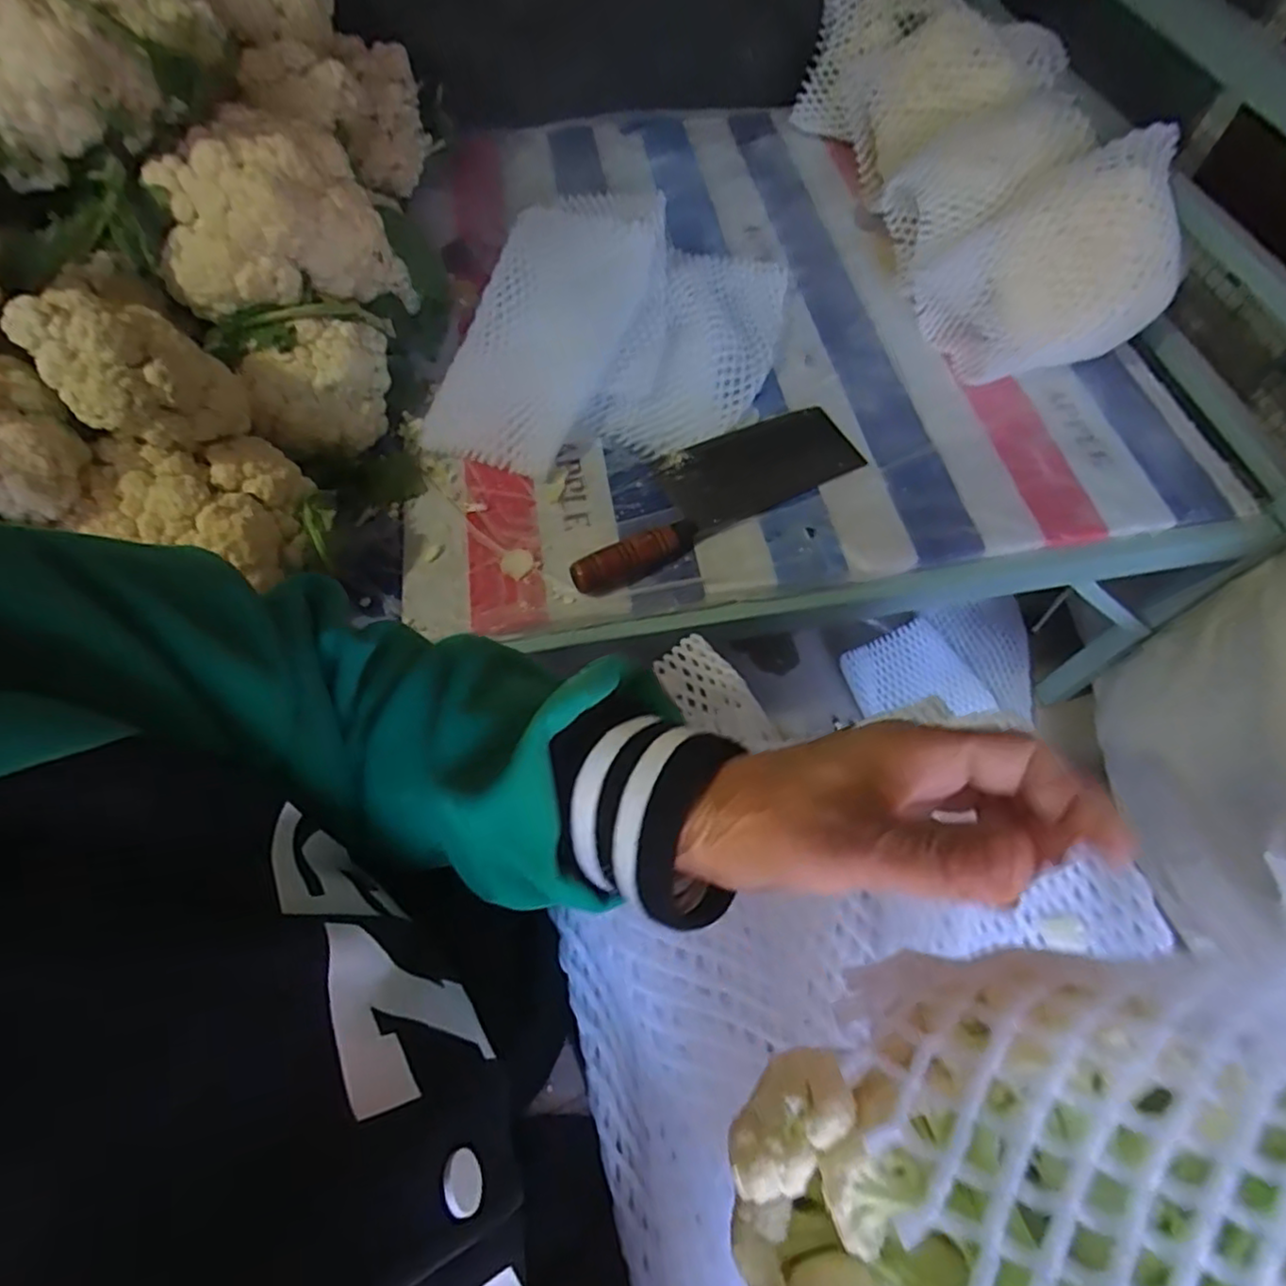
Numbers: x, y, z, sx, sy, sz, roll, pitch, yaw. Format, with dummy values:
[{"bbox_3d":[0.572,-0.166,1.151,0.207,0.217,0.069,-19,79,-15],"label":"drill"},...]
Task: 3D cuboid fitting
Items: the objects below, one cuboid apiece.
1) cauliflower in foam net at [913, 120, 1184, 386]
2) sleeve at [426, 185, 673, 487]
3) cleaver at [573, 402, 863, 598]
[{"bbox_3d":[0.397,-0.354,0.642,0.235,0.132,0.140,-20,63,-11],"label":"cauliflower in foam net"},{"bbox_3d":[-0.077,-0.322,0.656,0.158,0.051,0.369,13,62,7],"label":"sleeve"},{"bbox_3d":[0.056,-0.133,0.573,0.280,0.026,0.088,-30,65,-15],"label":"cleaver"}]

